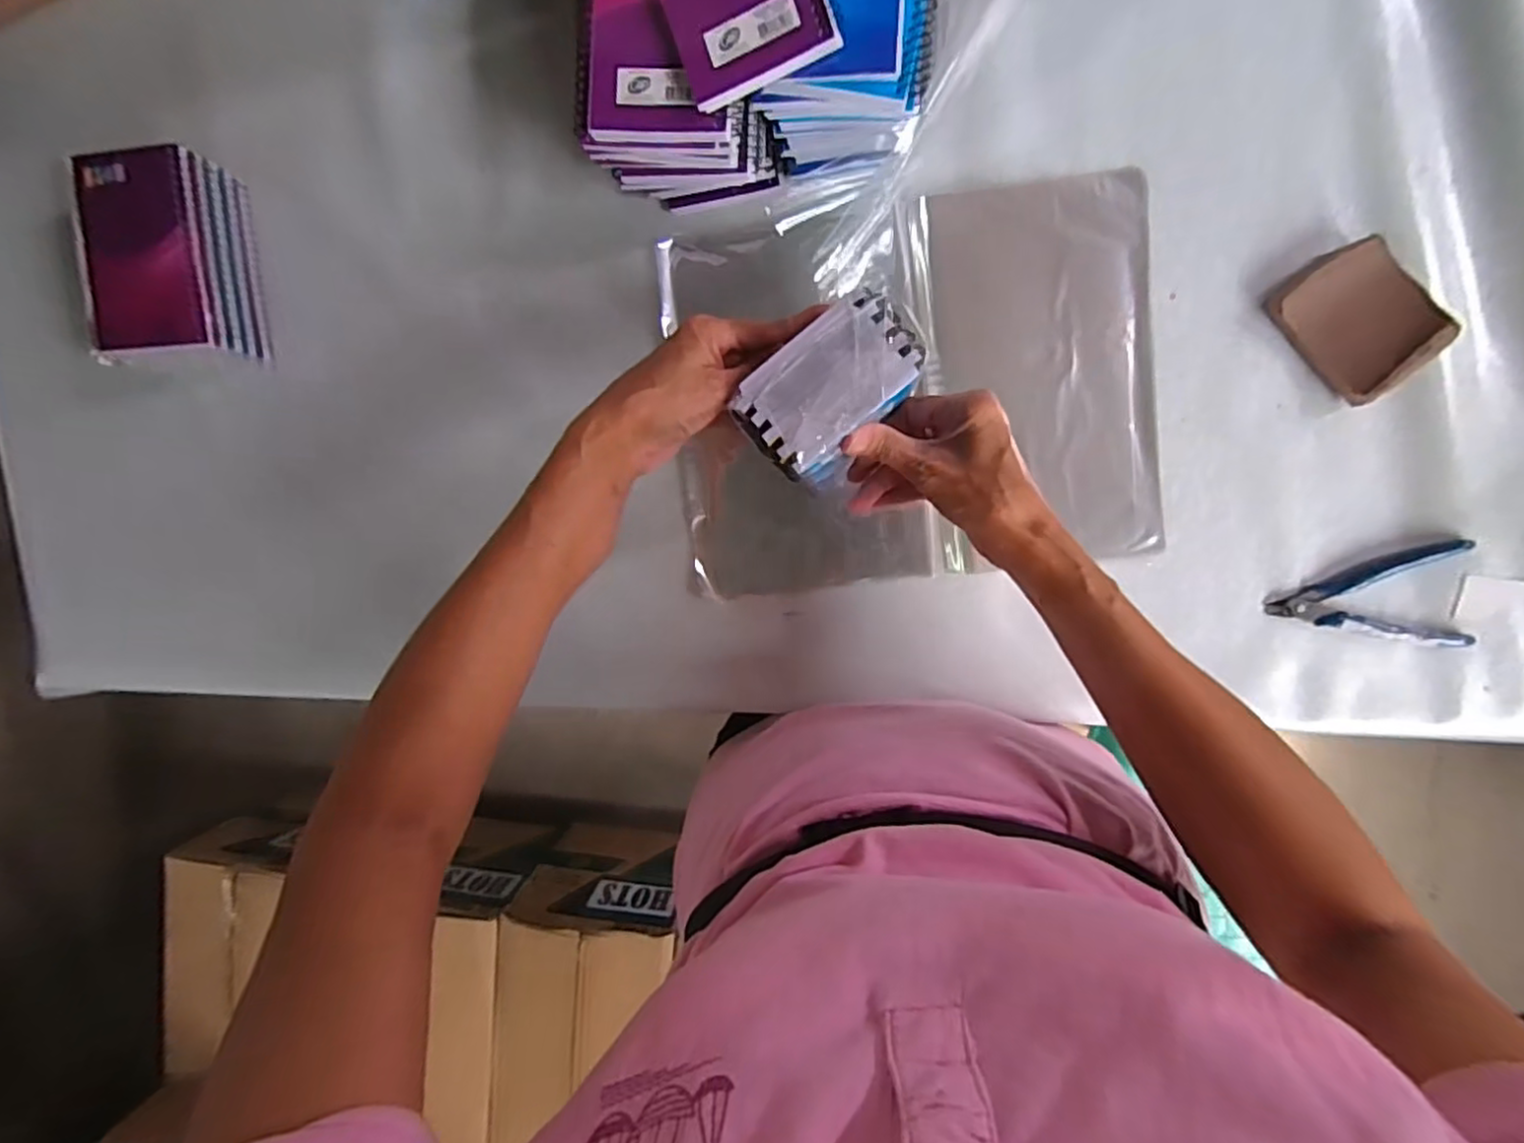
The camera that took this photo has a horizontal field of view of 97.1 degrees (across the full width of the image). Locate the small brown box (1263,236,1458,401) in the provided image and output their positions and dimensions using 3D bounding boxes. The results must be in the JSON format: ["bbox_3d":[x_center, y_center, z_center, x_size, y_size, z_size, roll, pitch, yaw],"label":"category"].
[{"bbox_3d":[0.374,-0.158,0.424,0.066,0.024,0.088,-41,90,8],"label":"small brown box"}]

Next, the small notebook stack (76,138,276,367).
[{"bbox_3d":[-0.429,-0.222,0.485,0.101,0.054,0.136,-5,95,7],"label":"small notebook stack"}]

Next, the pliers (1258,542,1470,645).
[{"bbox_3d":[0.398,0.019,0.440,0.112,0.015,0.066,-5,95,7],"label":"pliers"}]

